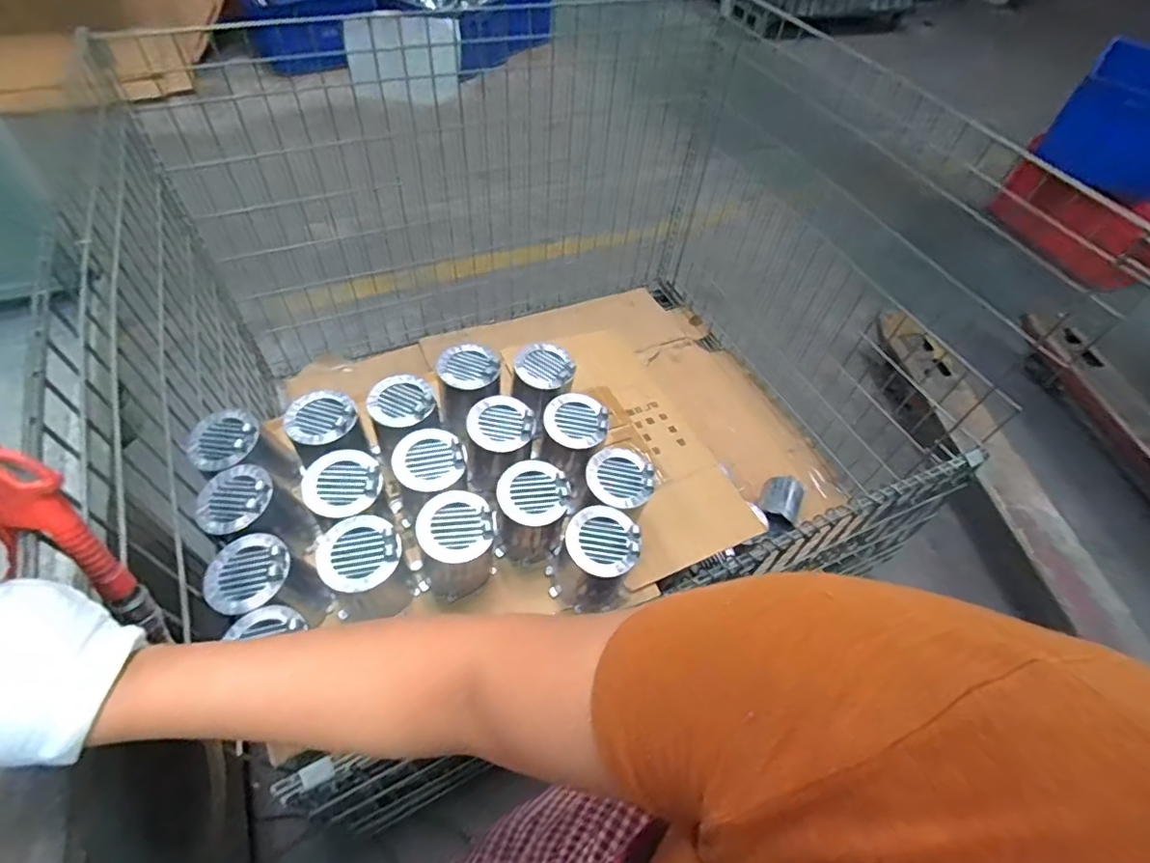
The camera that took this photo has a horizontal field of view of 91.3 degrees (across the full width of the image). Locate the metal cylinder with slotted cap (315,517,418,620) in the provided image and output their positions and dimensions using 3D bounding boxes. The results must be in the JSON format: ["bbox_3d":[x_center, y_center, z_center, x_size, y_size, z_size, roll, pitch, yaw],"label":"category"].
[{"bbox_3d":[-0.237,0.163,0.648,0.087,0.103,0.103,-28,60,-24],"label":"metal cylinder with slotted cap"}]

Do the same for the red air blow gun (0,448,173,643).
[{"bbox_3d":[-0.344,0.055,0.355,0.034,0.247,0.057,13,47,40],"label":"red air blow gun"}]

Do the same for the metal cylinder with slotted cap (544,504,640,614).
[{"bbox_3d":[0.021,0.160,0.689,0.094,0.129,0.086,3,53,-4],"label":"metal cylinder with slotted cap"}]

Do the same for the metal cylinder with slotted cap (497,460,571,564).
[{"bbox_3d":[-0.051,0.105,0.720,0.086,0.114,0.094,3,53,-4],"label":"metal cylinder with slotted cap"}]

